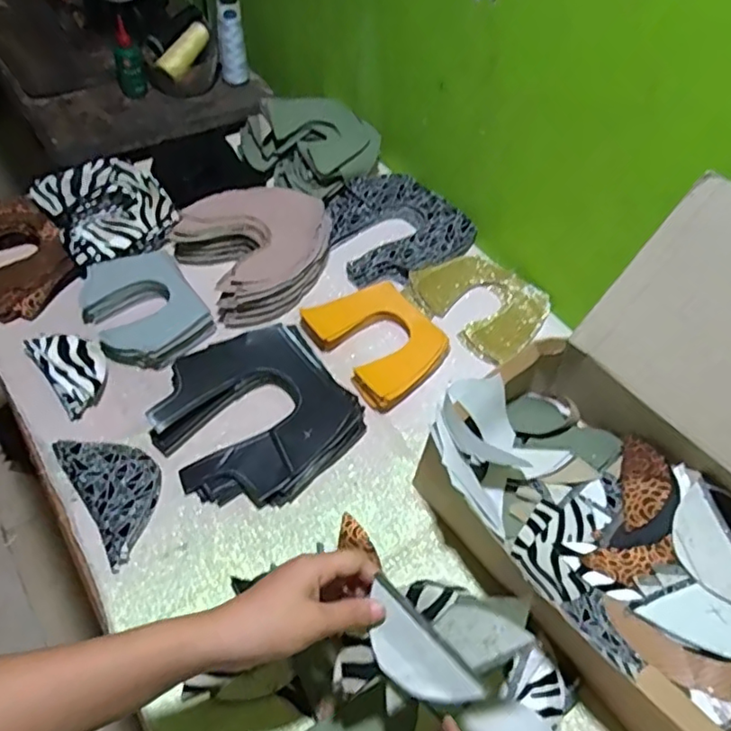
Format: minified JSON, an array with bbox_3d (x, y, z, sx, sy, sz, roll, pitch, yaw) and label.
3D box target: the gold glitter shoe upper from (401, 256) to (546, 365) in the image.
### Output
[{"bbox_3d":[0.147,-0.082,0.759,0.133,0.024,0.157,-36,63,-27],"label":"gold glitter shoe upper"}]

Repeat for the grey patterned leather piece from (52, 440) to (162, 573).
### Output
[{"bbox_3d":[-0.239,0.118,0.580,0.073,0.014,0.141,-29,60,-24],"label":"grey patterned leather piece"}]

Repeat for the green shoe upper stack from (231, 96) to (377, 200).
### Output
[{"bbox_3d":[-0.071,-0.324,0.881,0.184,0.074,0.166,-27,60,-24],"label":"green shoe upper stack"}]

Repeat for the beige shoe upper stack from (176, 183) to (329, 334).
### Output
[{"bbox_3d":[-0.135,-0.153,0.764,0.179,0.062,0.176,-28,61,-24],"label":"beige shoe upper stack"}]

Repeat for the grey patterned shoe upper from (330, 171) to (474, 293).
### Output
[{"bbox_3d":[0.035,-0.192,0.823,0.182,0.027,0.183,-28,61,-24],"label":"grey patterned shoe upper"}]

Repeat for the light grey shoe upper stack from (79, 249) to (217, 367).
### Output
[{"bbox_3d":[-0.263,-0.067,0.704,0.117,0.035,0.157,-29,60,-24],"label":"light grey shoe upper stack"}]

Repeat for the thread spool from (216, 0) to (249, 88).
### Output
[{"bbox_3d":[-0.232,-0.555,1.032,0.049,0.124,0.049,-4,54,-9],"label":"thread spool"}]

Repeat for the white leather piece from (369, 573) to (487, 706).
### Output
[{"bbox_3d":[0.033,0.198,0.406,0.042,0.008,0.099,-43,83,-10],"label":"white leather piece"}]

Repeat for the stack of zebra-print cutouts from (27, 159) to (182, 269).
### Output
[{"bbox_3d":[-0.333,-0.202,0.782,0.150,0.057,0.159,-32,62,-26],"label":"stack of zebra-print cutouts"}]

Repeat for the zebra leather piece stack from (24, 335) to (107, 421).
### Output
[{"bbox_3d":[-0.321,0.001,0.655,0.062,0.027,0.112,-34,62,-26],"label":"zebra leather piece stack"}]

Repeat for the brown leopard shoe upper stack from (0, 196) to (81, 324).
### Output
[{"bbox_3d":[-0.444,-0.135,0.738,0.131,0.045,0.183,-31,62,-26],"label":"brown leopard shoe upper stack"}]

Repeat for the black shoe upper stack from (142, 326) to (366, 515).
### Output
[{"bbox_3d":[-0.118,0.049,0.625,0.185,0.035,0.188,-31,61,-25],"label":"black shoe upper stack"}]

